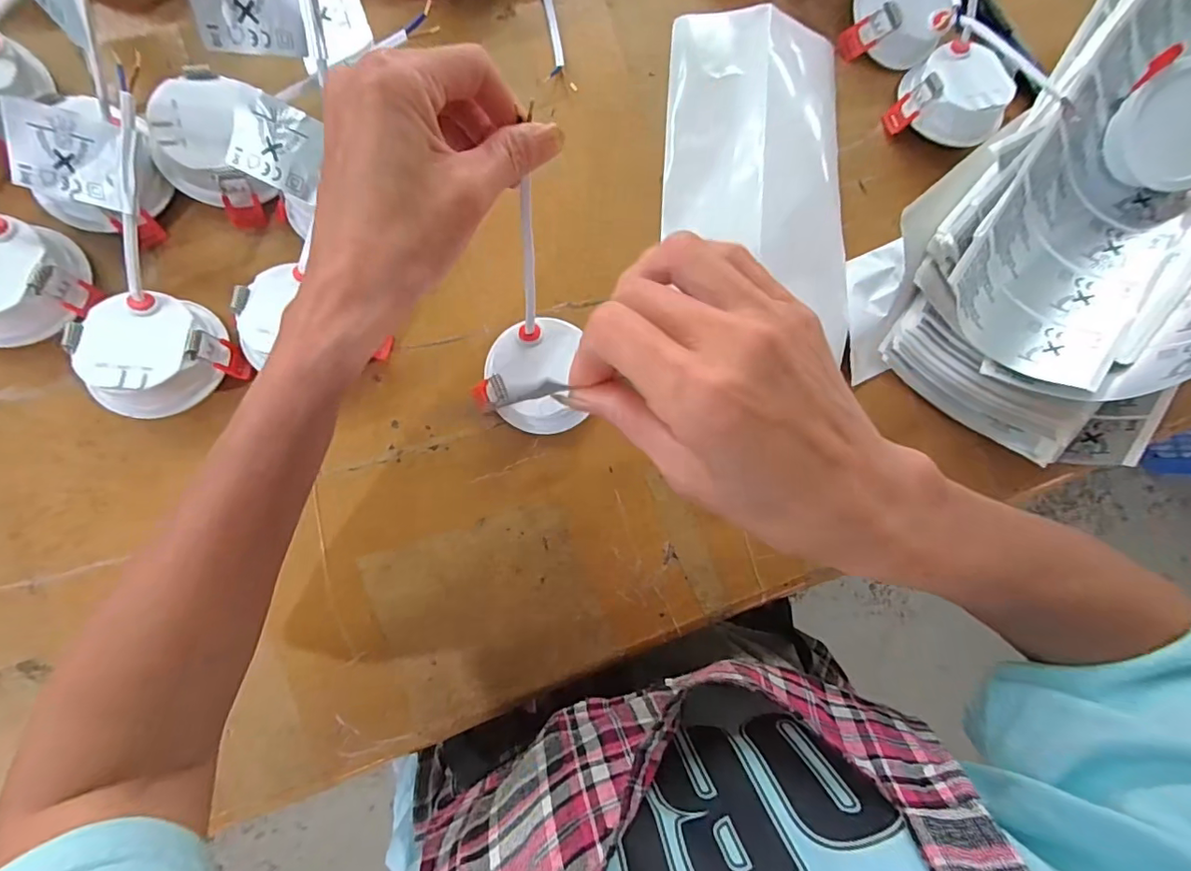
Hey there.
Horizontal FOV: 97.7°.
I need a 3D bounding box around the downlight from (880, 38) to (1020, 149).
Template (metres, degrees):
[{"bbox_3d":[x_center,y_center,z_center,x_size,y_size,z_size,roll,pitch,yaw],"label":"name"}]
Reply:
[{"bbox_3d":[0.244,-0.229,0.357,0.066,0.036,0.068,0,88,-7],"label":"downlight"}]

